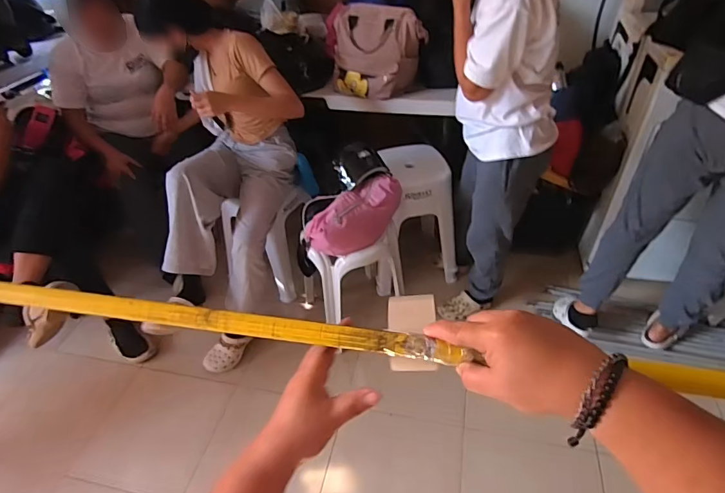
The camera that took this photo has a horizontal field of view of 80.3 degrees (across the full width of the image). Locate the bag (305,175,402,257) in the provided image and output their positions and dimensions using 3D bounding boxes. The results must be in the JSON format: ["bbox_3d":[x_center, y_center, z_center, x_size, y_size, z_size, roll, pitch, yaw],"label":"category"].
[{"bbox_3d":[-0.012,-0.093,1.408,0.344,0.157,0.128,-25,44,-23],"label":"bag"}]

